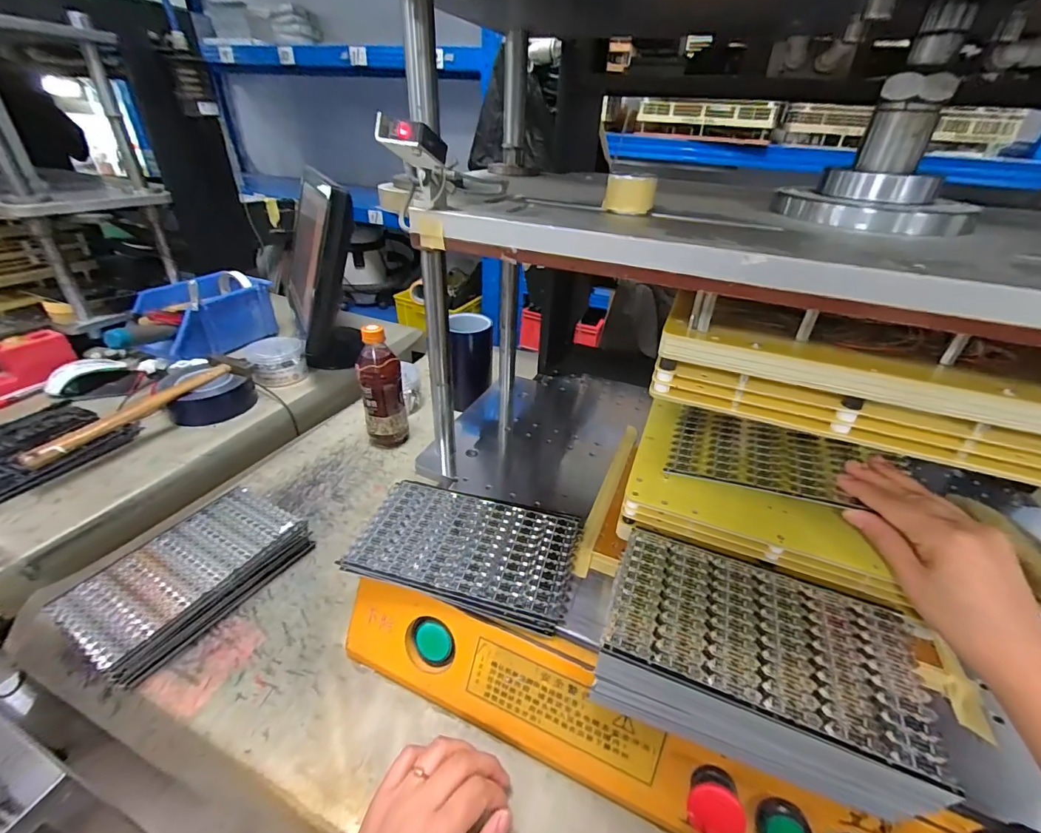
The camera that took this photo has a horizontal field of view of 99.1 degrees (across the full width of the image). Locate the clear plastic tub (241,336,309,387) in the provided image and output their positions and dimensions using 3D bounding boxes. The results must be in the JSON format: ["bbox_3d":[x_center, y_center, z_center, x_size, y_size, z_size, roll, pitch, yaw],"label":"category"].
[{"bbox_3d":[-0.477,-0.110,0.871,0.103,0.052,0.118,-12,37,-21],"label":"clear plastic tub"}]

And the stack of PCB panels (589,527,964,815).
[{"bbox_3d":[0.161,0.178,0.324,0.195,0.073,0.122,14,35,16],"label":"stack of PCB panels"}]

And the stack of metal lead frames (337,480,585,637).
[{"bbox_3d":[-0.047,0.123,0.426,0.200,0.014,0.124,11,35,11],"label":"stack of metal lead frames"}]

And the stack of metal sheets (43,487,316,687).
[{"bbox_3d":[-0.347,0.164,0.479,0.120,0.051,0.204,20,38,24],"label":"stack of metal sheets"}]

